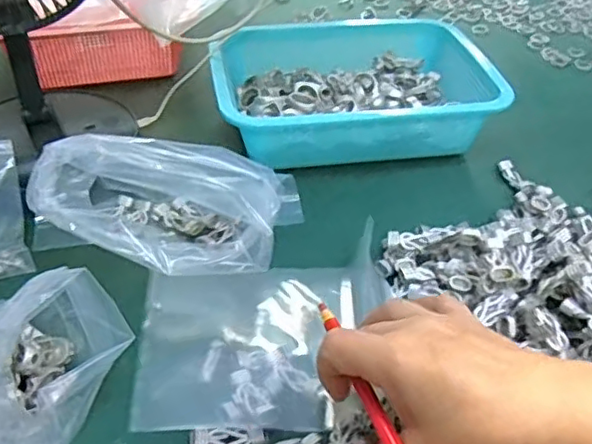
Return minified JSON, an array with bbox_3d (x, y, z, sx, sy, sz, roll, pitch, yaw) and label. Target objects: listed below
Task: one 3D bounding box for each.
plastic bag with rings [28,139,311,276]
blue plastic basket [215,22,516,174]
[{"bbox_3d":[-0.096,-0.014,0.459,0.167,0.095,0.090,9,41,9],"label":"plastic bag with rings"},{"bbox_3d":[0.055,-0.130,0.627,0.267,0.080,0.187,-5,41,-8],"label":"blue plastic basket"}]

